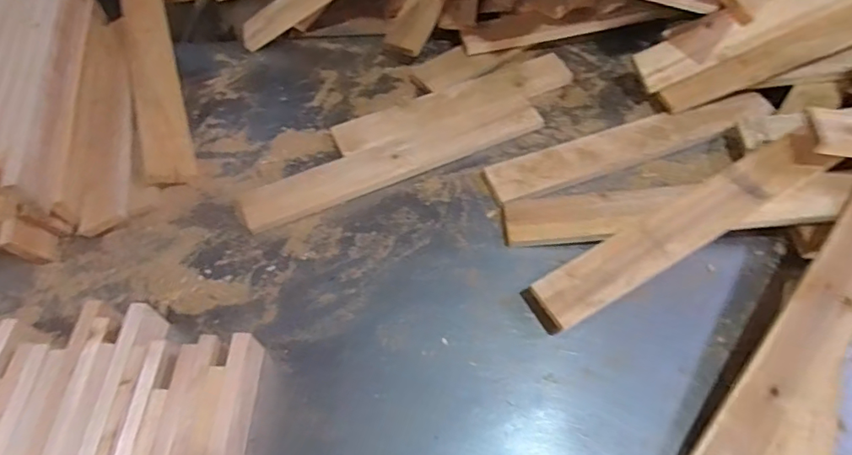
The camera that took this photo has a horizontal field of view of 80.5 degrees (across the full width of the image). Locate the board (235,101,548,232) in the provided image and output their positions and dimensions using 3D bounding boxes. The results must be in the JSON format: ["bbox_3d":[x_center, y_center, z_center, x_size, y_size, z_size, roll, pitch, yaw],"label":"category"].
[{"bbox_3d":[-0.043,-0.107,0.789,0.483,0.019,0.072,-21,60,-14],"label":"board"}]

